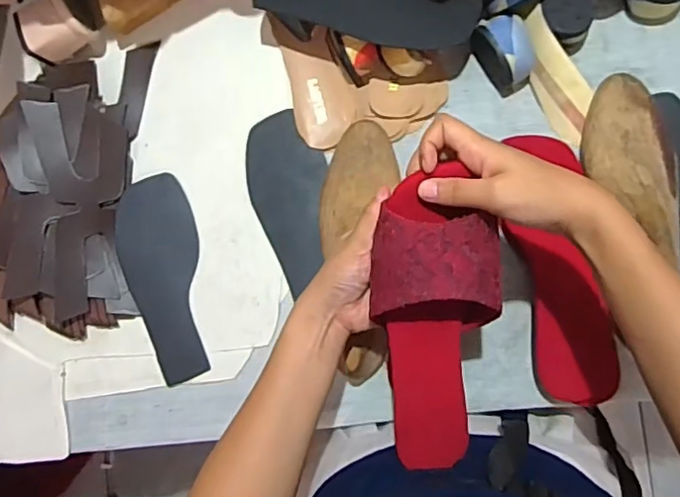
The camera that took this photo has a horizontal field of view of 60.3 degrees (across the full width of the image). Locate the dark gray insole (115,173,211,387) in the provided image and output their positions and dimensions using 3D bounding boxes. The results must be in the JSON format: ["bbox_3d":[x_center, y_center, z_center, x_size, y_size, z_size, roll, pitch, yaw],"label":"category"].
[{"bbox_3d":[-0.178,0.030,0.596,0.078,0.005,0.206,-13,84,0],"label":"dark gray insole"}]

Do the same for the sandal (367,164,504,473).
[{"bbox_3d":[0.069,0.060,0.425,0.084,0.042,0.226,1,113,8],"label":"sandal"}]

